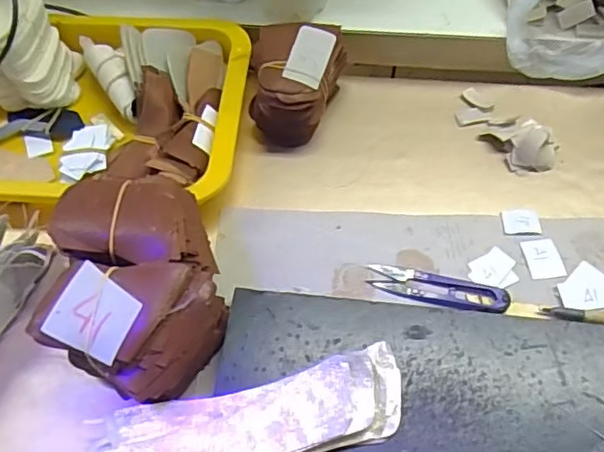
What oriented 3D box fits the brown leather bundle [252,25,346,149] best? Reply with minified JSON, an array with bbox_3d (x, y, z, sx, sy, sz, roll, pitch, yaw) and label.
[{"bbox_3d":[-0.008,-0.118,0.490,0.077,0.068,0.090,8,61,7],"label":"brown leather bundle"}]

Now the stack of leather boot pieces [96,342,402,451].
[{"bbox_3d":[-0.030,0.126,0.351,0.194,0.022,0.078,-19,62,-9],"label":"stack of leather boot pieces"}]

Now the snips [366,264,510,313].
[{"bbox_3d":[0.100,0.046,0.426,0.098,0.014,0.025,12,62,8],"label":"snips"}]

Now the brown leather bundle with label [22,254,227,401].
[{"bbox_3d":[-0.105,0.065,0.380,0.095,0.085,0.084,22,64,15],"label":"brown leather bundle with label"}]

